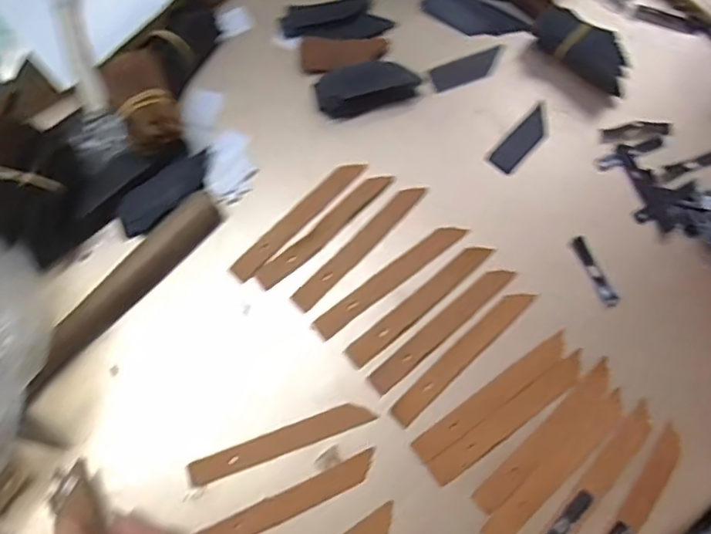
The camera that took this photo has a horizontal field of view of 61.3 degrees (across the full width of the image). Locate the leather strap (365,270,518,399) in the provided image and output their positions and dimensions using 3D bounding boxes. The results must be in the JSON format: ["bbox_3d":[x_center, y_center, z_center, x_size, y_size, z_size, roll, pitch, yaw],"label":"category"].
[{"bbox_3d":[0.060,0.042,0.416,0.123,0.006,0.015,-39,78,-11],"label":"leather strap"}]

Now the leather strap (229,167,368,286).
[{"bbox_3d":[-0.043,-0.037,0.447,0.017,0.009,0.124,43,77,11],"label":"leather strap"}]

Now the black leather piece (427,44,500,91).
[{"bbox_3d":[0.088,-0.162,0.484,0.061,0.008,0.024,-21,76,-6],"label":"black leather piece"}]

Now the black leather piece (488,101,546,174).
[{"bbox_3d":[0.128,-0.098,0.461,0.021,0.005,0.060,41,77,10],"label":"black leather piece"}]

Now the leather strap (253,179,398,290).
[{"bbox_3d":[-0.023,-0.029,0.442,0.121,0.005,0.018,-40,78,-12],"label":"leather strap"}]

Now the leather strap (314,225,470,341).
[{"bbox_3d":[0.024,0.008,0.430,0.126,0.007,0.017,-35,77,-11],"label":"leather strap"}]

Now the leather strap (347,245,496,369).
[{"bbox_3d":[0.046,0.026,0.423,0.124,0.007,0.017,-39,78,-11],"label":"leather strap"}]

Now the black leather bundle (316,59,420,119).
[{"bbox_3d":[0.008,-0.142,0.465,0.077,0.020,0.033,-14,74,-5],"label":"black leather bundle"}]

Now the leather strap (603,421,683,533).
[{"bbox_3d":[0.172,0.154,0.373,0.018,0.005,0.122,37,76,9],"label":"leather strap"}]

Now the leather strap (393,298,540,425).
[{"bbox_3d":[0.073,0.059,0.408,0.125,0.004,0.016,-42,79,-12],"label":"leather strap"}]

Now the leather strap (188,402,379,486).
[{"bbox_3d":[-0.049,0.115,0.397,0.123,0.007,0.017,-19,75,-7],"label":"leather strap"}]

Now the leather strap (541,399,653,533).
[{"bbox_3d":[0.150,0.139,0.380,0.016,0.006,0.123,41,77,10],"label":"leather strap"}]

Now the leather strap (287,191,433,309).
[{"bbox_3d":[0.003,-0.016,0.439,0.015,0.007,0.124,43,77,11],"label":"leather strap"}]

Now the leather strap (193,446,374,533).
[{"bbox_3d":[-0.043,0.152,0.386,0.121,0.004,0.017,-23,76,-8],"label":"leather strap"}]

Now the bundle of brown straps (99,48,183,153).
[{"bbox_3d":[-0.157,-0.123,0.439,0.044,0.033,0.081,-24,73,-5],"label":"bundle of brown straps"}]

